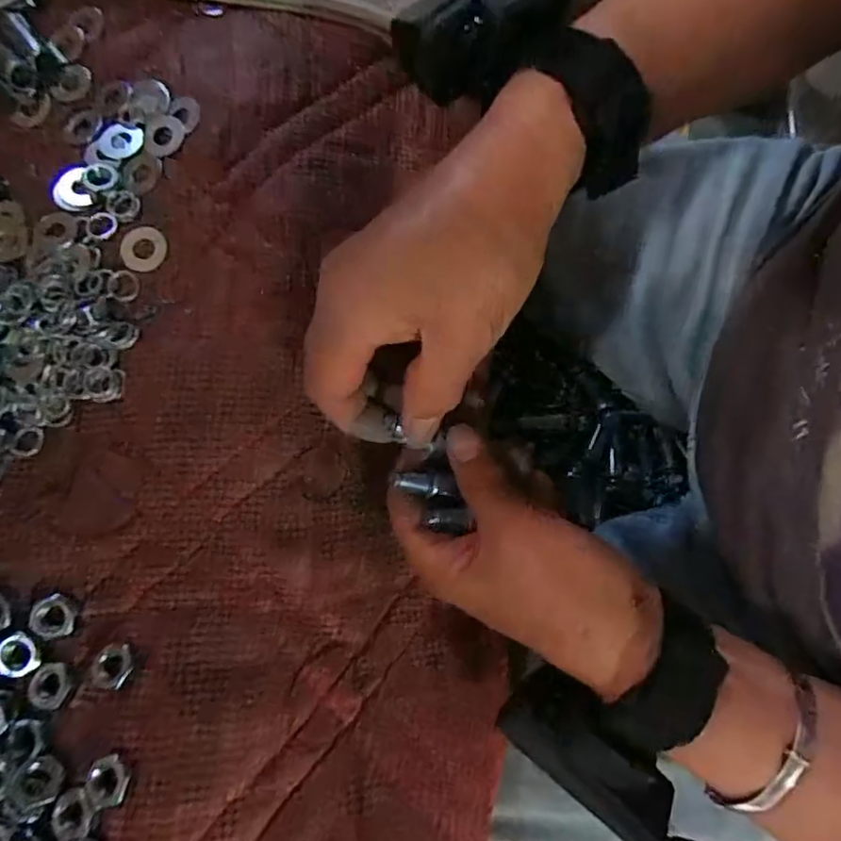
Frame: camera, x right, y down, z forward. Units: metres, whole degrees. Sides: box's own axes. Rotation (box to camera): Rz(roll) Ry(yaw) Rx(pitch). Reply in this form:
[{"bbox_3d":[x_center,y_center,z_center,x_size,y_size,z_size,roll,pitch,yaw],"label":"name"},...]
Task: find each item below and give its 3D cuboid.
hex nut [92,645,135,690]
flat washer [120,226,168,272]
[{"bbox_3d":[-0.119,0.096,0.233,0.014,0.005,0.016,-24,78,-4],"label":"hex nut"},{"bbox_3d":[-0.130,-0.081,0.281,0.022,0.004,0.022,-1,77,2],"label":"flat washer"}]

